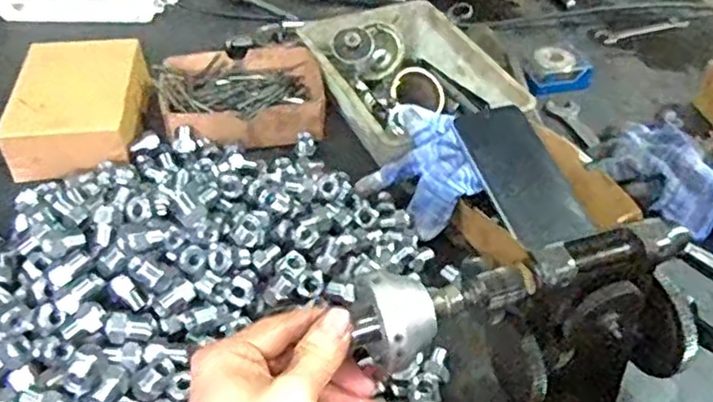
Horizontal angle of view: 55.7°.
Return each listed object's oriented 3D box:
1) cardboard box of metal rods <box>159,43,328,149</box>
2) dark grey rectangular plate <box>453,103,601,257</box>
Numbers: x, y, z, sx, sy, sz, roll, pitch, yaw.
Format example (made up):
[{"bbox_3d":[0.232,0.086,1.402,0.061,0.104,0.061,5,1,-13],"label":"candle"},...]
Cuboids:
[{"bbox_3d":[-0.127,-0.117,0.749,0.179,0.045,0.151,-3,42,-6],"label":"cardboard box of metal rods"},{"bbox_3d":[0.154,-0.025,0.618,0.080,0.006,0.146,-13,64,-17],"label":"dark grey rectangular plate"}]

